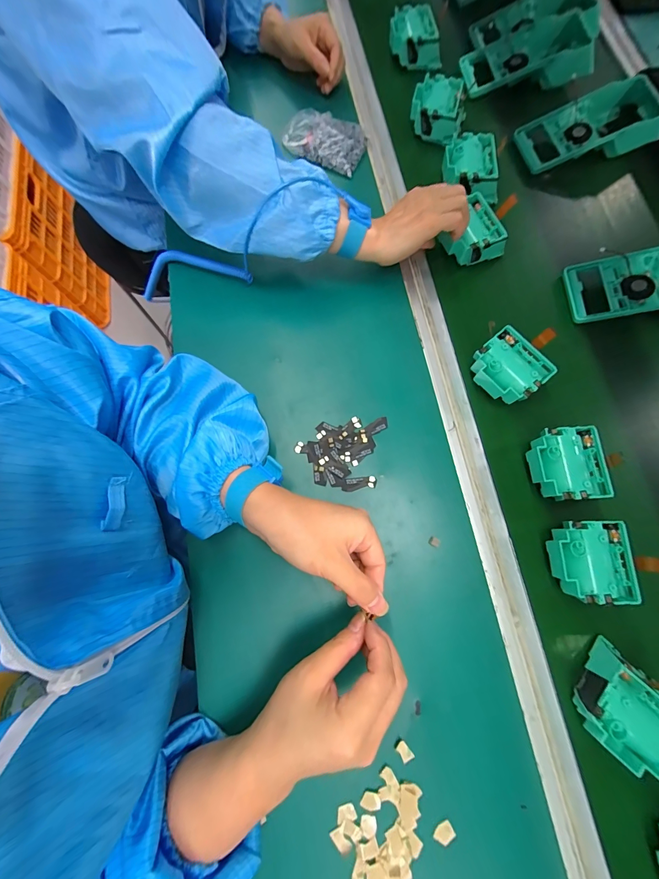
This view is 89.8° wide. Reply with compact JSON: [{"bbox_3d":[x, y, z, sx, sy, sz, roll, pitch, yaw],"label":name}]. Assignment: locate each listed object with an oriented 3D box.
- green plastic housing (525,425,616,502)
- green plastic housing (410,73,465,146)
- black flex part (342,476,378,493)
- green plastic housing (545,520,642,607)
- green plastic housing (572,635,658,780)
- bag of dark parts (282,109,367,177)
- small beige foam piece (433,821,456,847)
[{"bbox_3d":[0.248,0.026,0.355,0.070,0.039,0.079,-3,76,-1],"label":"green plastic housing"},{"bbox_3d":[0.163,-0.494,0.491,0.076,0.034,0.084,17,78,1],"label":"green plastic housing"},{"bbox_3d":[0.033,0.048,0.362,0.038,0.004,0.014,-9,75,-2],"label":"black flex part"},{"bbox_3d":[0.254,0.119,0.328,0.068,0.039,0.076,1,76,0],"label":"green plastic housing"},{"bbox_3d":[0.265,0.240,0.296,0.078,0.036,0.079,-43,80,-9],"label":"green plastic housing"},{"bbox_3d":[-0.010,-0.445,0.491,0.124,0.027,0.080,22,77,6],"label":"bag of dark parts"},{"bbox_3d":[0.101,0.346,0.290,0.018,0.008,0.011,-38,78,-9],"label":"small beige foam piece"}]

